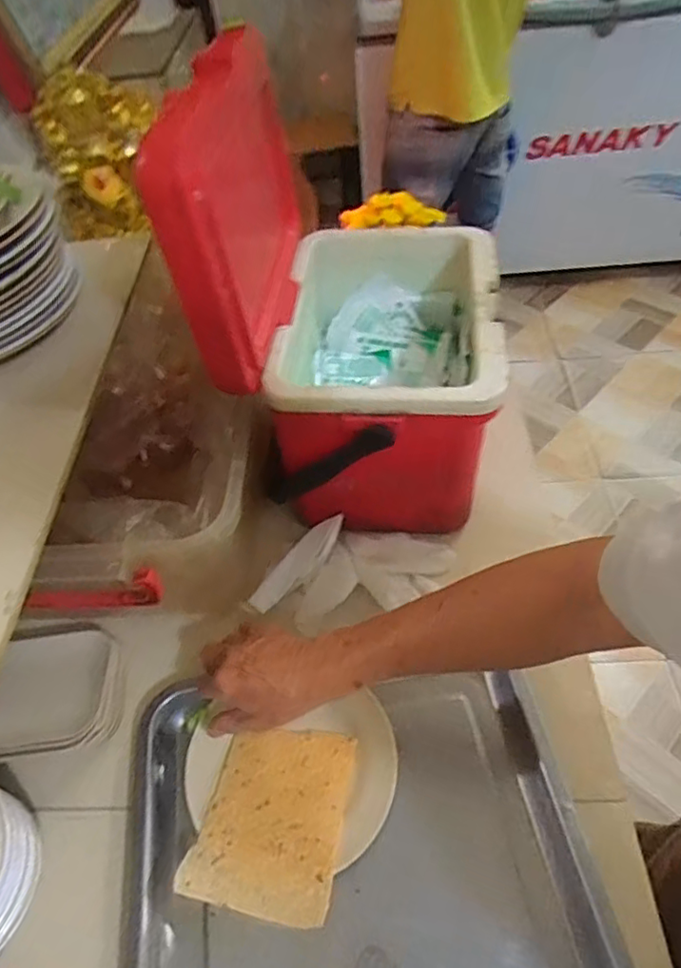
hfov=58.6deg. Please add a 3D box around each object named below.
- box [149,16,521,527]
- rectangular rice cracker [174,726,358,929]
[{"bbox_3d":[0.016,-0.164,0.583,0.272,0.361,0.257,1,50,7],"label":"box"},{"bbox_3d":[-0.053,0.261,0.481,0.108,0.004,0.132,9,50,8],"label":"rectangular rice cracker"}]

